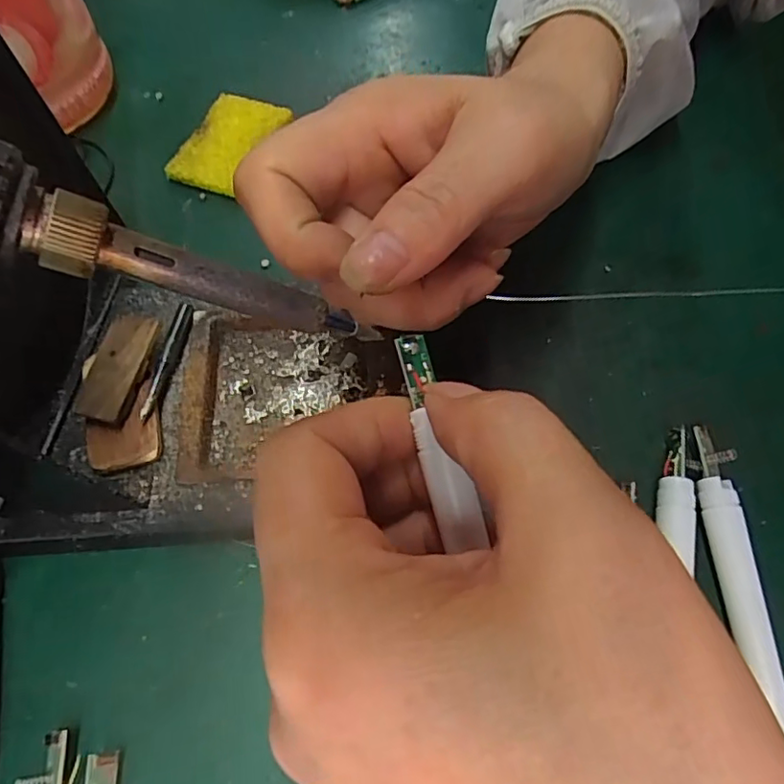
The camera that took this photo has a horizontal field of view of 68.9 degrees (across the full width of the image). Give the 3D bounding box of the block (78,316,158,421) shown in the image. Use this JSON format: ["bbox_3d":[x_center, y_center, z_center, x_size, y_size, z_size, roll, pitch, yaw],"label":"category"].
[{"bbox_3d":[-0.097,-0.008,0.203,0.019,0.009,0.039,10,66,7],"label":"block"}]

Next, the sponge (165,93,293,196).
[{"bbox_3d":[-0.078,-0.118,0.273,0.034,0.011,0.055,21,68,12],"label":"sponge"}]

